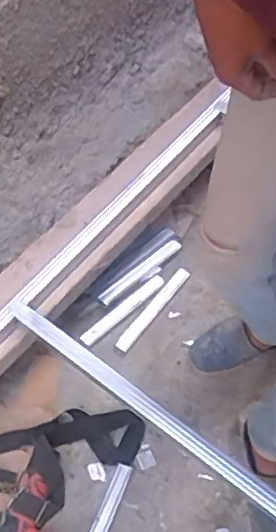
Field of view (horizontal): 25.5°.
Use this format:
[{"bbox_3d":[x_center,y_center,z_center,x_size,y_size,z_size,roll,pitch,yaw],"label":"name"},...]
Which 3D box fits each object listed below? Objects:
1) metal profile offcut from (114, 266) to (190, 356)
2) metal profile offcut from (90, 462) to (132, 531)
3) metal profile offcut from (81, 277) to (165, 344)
[{"bbox_3d":[0.031,0.090,1.260,0.029,0.011,0.236,31,60,21],"label":"metal profile offcut"},{"bbox_3d":[-0.065,0.442,1.029,0.028,0.013,0.224,18,57,13],"label":"metal profile offcut"},{"bbox_3d":[-0.030,0.086,1.255,0.218,0.013,0.026,-39,63,-24],"label":"metal profile offcut"}]

